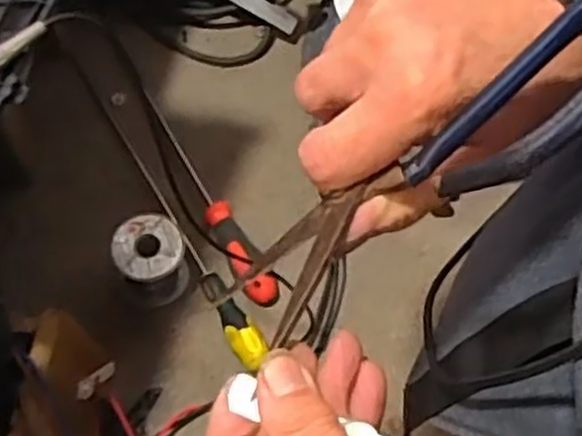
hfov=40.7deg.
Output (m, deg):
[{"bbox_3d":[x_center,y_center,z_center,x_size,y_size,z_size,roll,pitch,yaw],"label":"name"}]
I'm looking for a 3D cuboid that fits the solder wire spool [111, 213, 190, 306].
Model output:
[{"bbox_3d":[-0.120,0.037,0.683,0.057,0.064,0.058,1,63,-2],"label":"solder wire spool"}]

